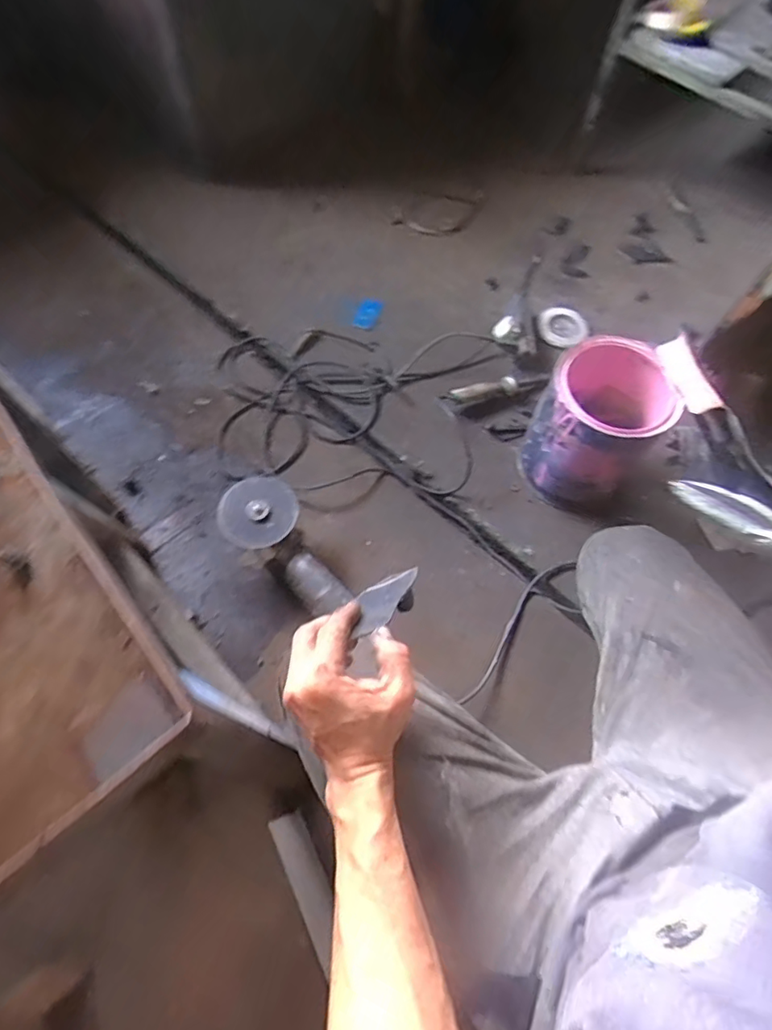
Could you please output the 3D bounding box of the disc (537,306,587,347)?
[{"bbox_3d":[0.319,-0.343,1.009,0.089,0.017,0.094,0,67,0],"label":"disc"}]

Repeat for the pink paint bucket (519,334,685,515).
[{"bbox_3d":[0.294,-0.124,0.793,0.150,0.205,0.165,0,67,0],"label":"pink paint bucket"}]

